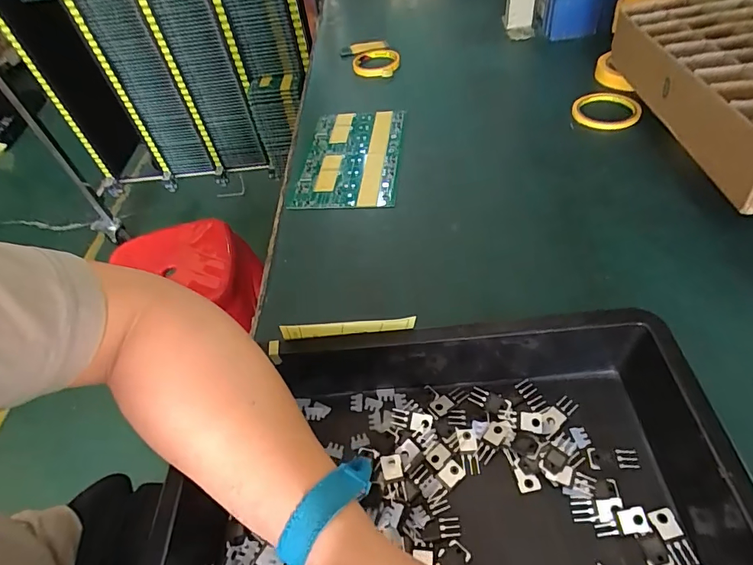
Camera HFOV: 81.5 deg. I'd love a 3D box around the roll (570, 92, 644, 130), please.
[{"bbox_3d":[0.342,-0.258,0.647,0.091,0.015,0.095,19,56,23],"label":"roll"}]

